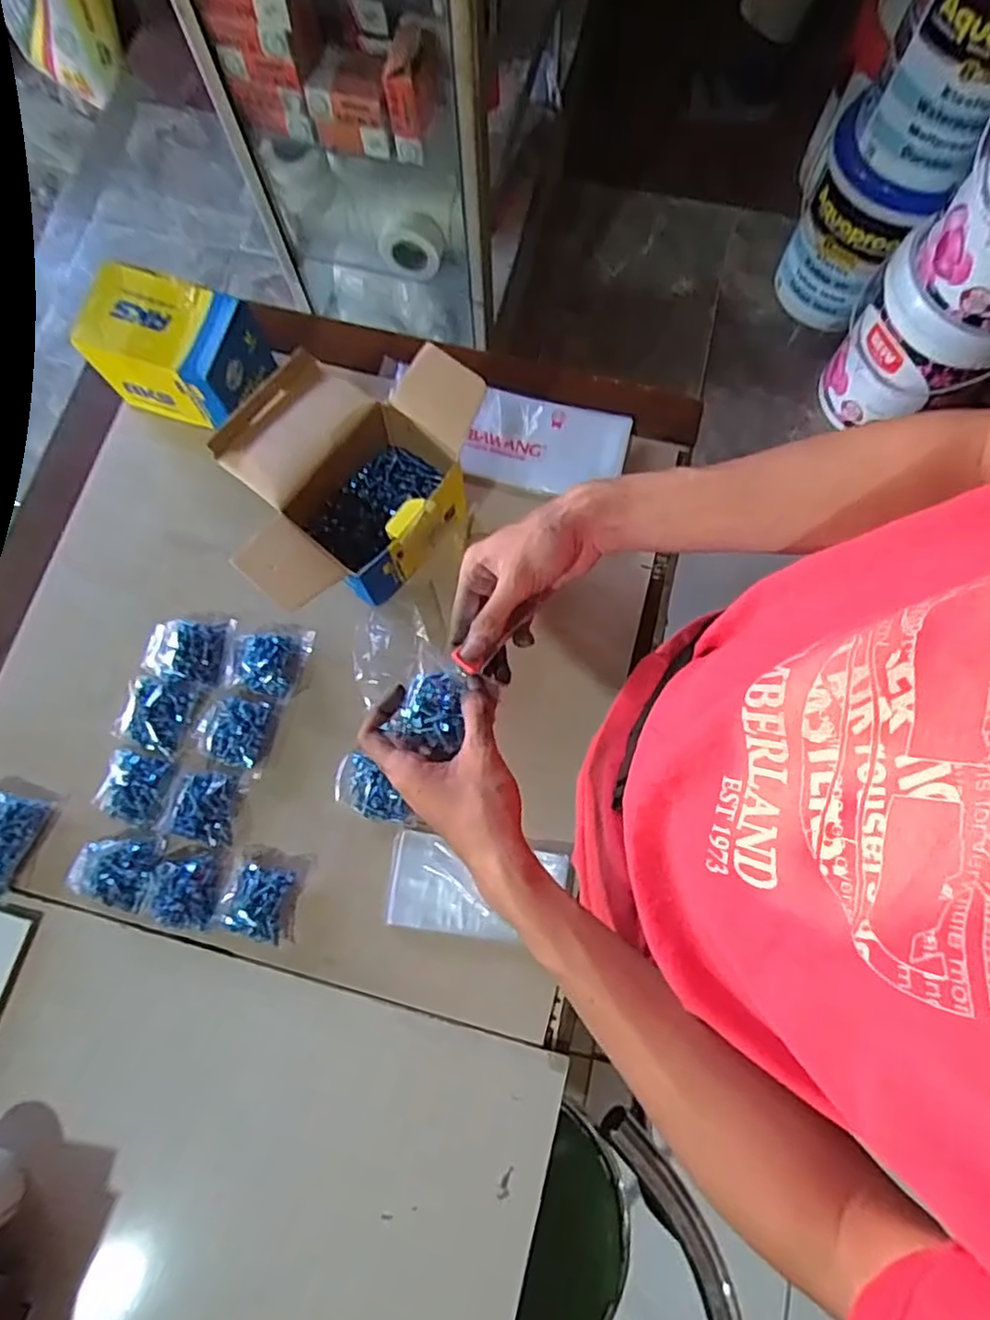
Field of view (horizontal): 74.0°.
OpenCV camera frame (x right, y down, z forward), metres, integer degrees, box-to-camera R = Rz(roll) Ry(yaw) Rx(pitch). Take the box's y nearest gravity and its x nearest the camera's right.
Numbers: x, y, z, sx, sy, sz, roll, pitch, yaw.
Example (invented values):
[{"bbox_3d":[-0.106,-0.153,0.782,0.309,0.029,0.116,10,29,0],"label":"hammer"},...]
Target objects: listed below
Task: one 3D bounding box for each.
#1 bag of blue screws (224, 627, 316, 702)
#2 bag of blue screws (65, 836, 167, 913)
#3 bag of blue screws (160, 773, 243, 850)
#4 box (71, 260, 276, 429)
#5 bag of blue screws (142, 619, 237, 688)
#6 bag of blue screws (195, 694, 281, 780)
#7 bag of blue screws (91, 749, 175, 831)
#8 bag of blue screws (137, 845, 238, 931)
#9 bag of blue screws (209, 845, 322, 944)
[{"bbox_3d":[-0.221,-0.003,0.634,0.075,0.015,0.072,15,77,4],"label":"bag of blue screws"},{"bbox_3d":[-0.341,0.188,0.590,0.076,0.021,0.067,12,77,3],"label":"bag of blue screws"},{"bbox_3d":[-0.270,0.135,0.601,0.058,0.023,0.063,8,77,2],"label":"bag of blue screws"},{"bbox_3d":[-0.321,-0.314,0.667,0.153,0.096,0.100,19,78,5],"label":"box"},{"bbox_3d":[-0.302,-0.012,0.639,0.082,0.020,0.064,8,77,2],"label":"bag of blue screws"},{"bbox_3d":[-0.247,0.067,0.615,0.071,0.017,0.066,12,77,3],"label":"bag of blue screws"},{"bbox_3d":[-0.334,0.117,0.603,0.058,0.020,0.062,14,77,4],"label":"bag of blue screws"},{"bbox_3d":[-0.274,0.200,0.588,0.061,0.018,0.071,16,77,4],"label":"bag of blue screws"},{"bbox_3d":[-0.207,0.207,0.586,0.069,0.022,0.075,13,77,4],"label":"bag of blue screws"}]

